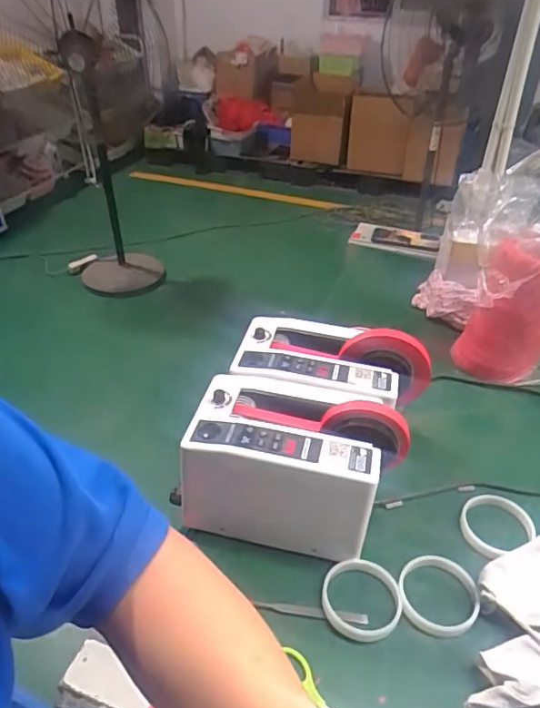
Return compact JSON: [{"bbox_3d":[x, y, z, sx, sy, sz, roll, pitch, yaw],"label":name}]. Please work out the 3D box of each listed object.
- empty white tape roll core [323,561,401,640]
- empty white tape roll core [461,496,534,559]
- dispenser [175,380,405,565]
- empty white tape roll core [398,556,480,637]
[{"bbox_3d":[0.097,0.261,0.556,0.082,0.017,0.082,4,37,3],"label":"empty white tape roll core"},{"bbox_3d":[0.271,0.205,0.633,0.087,0.023,0.079,-12,40,-19],"label":"empty white tape roll core"},{"bbox_3d":[0.028,0.126,0.611,0.232,0.152,0.140,12,38,12],"label":"dispenser"},{"bbox_3d":[0.180,0.257,0.562,0.080,0.015,0.087,4,37,2],"label":"empty white tape roll core"}]

